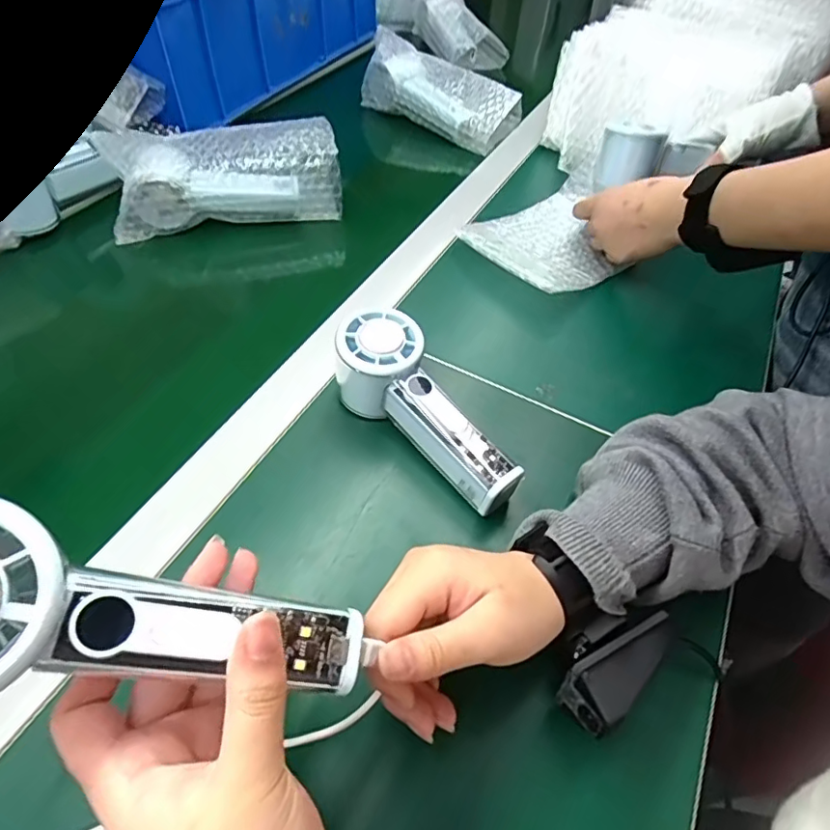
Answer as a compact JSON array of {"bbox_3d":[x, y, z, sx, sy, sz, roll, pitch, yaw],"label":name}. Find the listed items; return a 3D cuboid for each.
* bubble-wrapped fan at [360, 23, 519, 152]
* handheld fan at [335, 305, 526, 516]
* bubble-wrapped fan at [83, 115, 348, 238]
[{"bbox_3d":[0.033,-0.413,0.709,0.207,0.071,0.090,37,62,18],"label":"bubble-wrapped fan"},{"bbox_3d":[0.003,-0.001,0.364,0.054,0.052,0.152,-32,65,-22],"label":"handheld fan"},{"bbox_3d":[-0.181,-0.230,0.531,0.207,0.064,0.073,-11,59,-12],"label":"bubble-wrapped fan"}]

